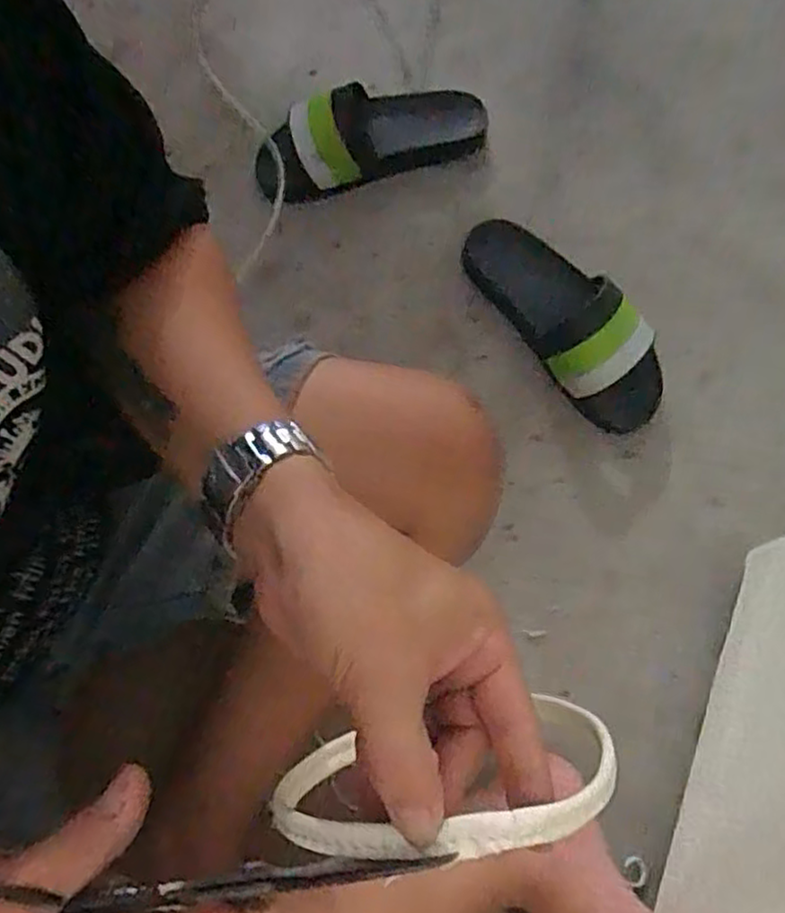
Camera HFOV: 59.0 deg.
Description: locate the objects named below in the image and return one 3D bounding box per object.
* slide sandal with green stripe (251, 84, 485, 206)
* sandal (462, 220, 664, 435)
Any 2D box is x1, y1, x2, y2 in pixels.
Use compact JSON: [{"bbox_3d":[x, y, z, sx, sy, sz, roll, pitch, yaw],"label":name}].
[{"bbox_3d":[-0.024,-0.356,0.766,0.264,0.071,0.104,-22,74,-9],"label":"slide sandal with green stripe"},{"bbox_3d":[0.172,-0.143,0.702,0.091,0.062,0.262,-37,77,-12],"label":"sandal"}]

